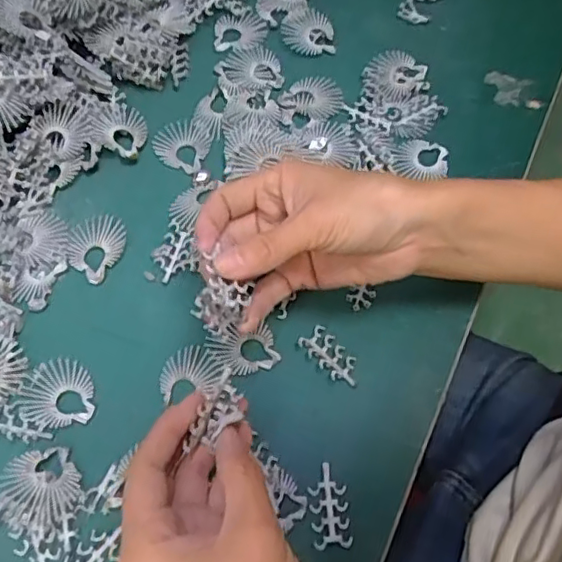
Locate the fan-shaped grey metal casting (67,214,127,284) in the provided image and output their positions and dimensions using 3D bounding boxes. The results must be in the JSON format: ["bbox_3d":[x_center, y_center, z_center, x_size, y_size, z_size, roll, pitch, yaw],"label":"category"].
[{"bbox_3d":[-0.122,-0.023,0.392,0.037,0.004,0.046,11,66,2],"label":"fan-shaped grey metal casting"}]

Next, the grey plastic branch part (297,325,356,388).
[{"bbox_3d":[0.031,0.046,0.364,0.019,0.004,0.041,-40,74,-18],"label":"grey plastic branch part"}]

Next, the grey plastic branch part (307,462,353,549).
[{"bbox_3d":[0.027,0.123,0.328,0.021,0.004,0.042,-3,66,-5],"label":"grey plastic branch part"}]

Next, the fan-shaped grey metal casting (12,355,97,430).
[{"bbox_3d":[-0.129,0.066,0.352,0.043,0.007,0.041,1,66,-3],"label":"fan-shaped grey metal casting"}]

